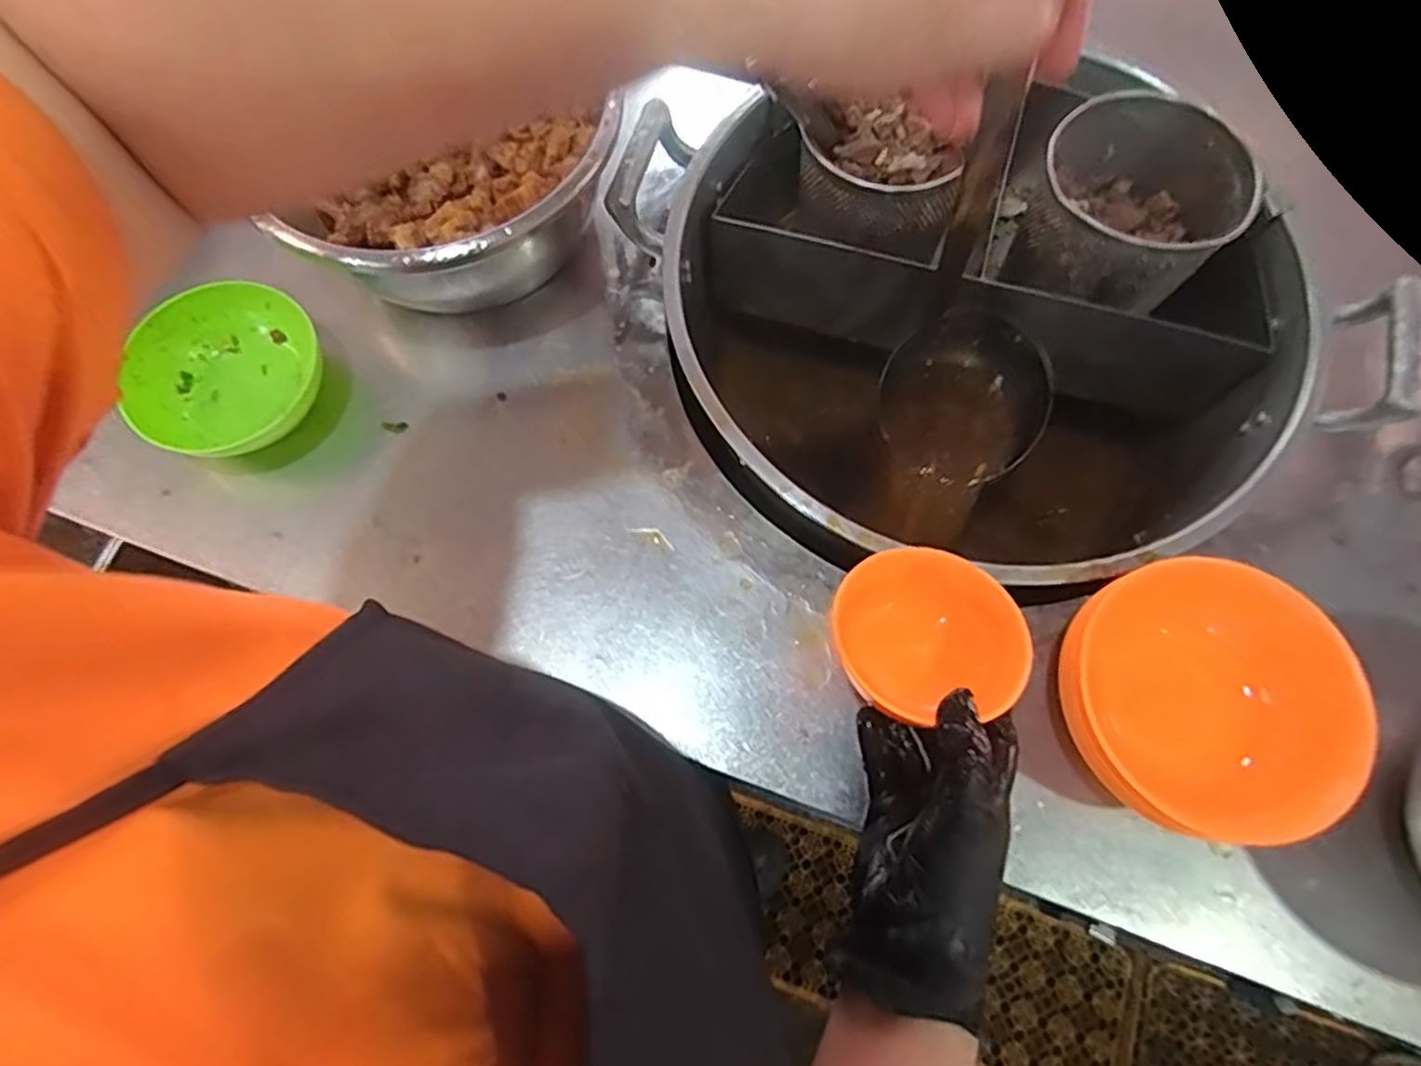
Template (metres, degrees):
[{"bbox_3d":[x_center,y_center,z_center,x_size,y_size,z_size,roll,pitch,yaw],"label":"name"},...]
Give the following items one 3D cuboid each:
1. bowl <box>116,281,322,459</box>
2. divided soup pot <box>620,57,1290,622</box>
[{"bbox_3d":[-0.344,-0.105,0.515,0.126,0.044,0.122,0,71,-1],"label":"bowl"},{"bbox_3d":[0.194,-0.143,0.624,0.439,0.261,0.429,0,71,-1],"label":"divided soup pot"}]

